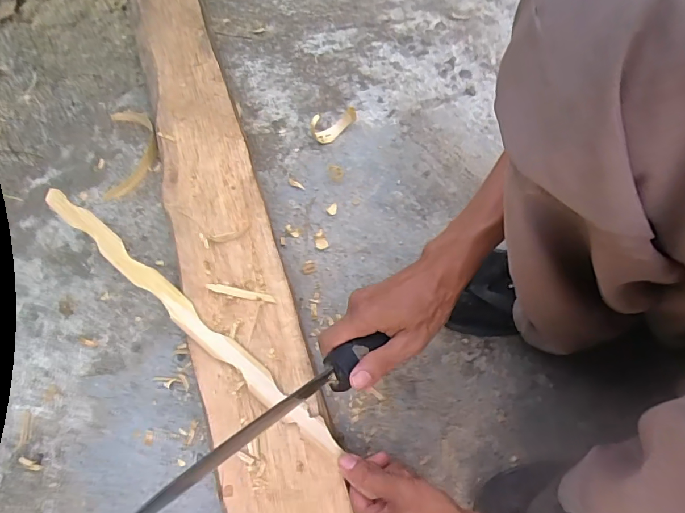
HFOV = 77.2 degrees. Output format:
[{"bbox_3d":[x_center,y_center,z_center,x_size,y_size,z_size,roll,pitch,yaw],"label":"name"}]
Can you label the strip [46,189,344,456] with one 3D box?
[{"bbox_3d":[-0.184,0.055,0.477,0.456,0.014,0.027,37,71,15],"label":"strip"}]

